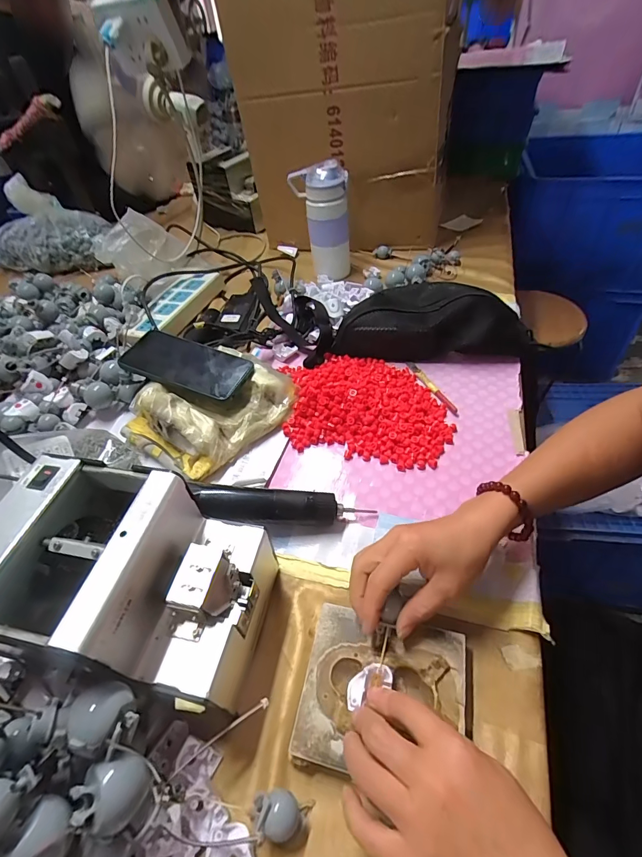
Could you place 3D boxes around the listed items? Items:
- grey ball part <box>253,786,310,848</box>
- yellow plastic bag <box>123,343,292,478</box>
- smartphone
[{"bbox_3d":[-0.026,0.252,0.258,0.035,0.029,0.024,17,51,19],"label":"grey ball part"},{"bbox_3d":[-0.137,-0.031,0.497,0.144,0.056,0.181,30,56,28],"label":"yellow plastic bag"},{"bbox_3d":[-0.172,-0.084,0.510,0.156,0.006,0.081,18,50,10],"label":"smartphone"}]

